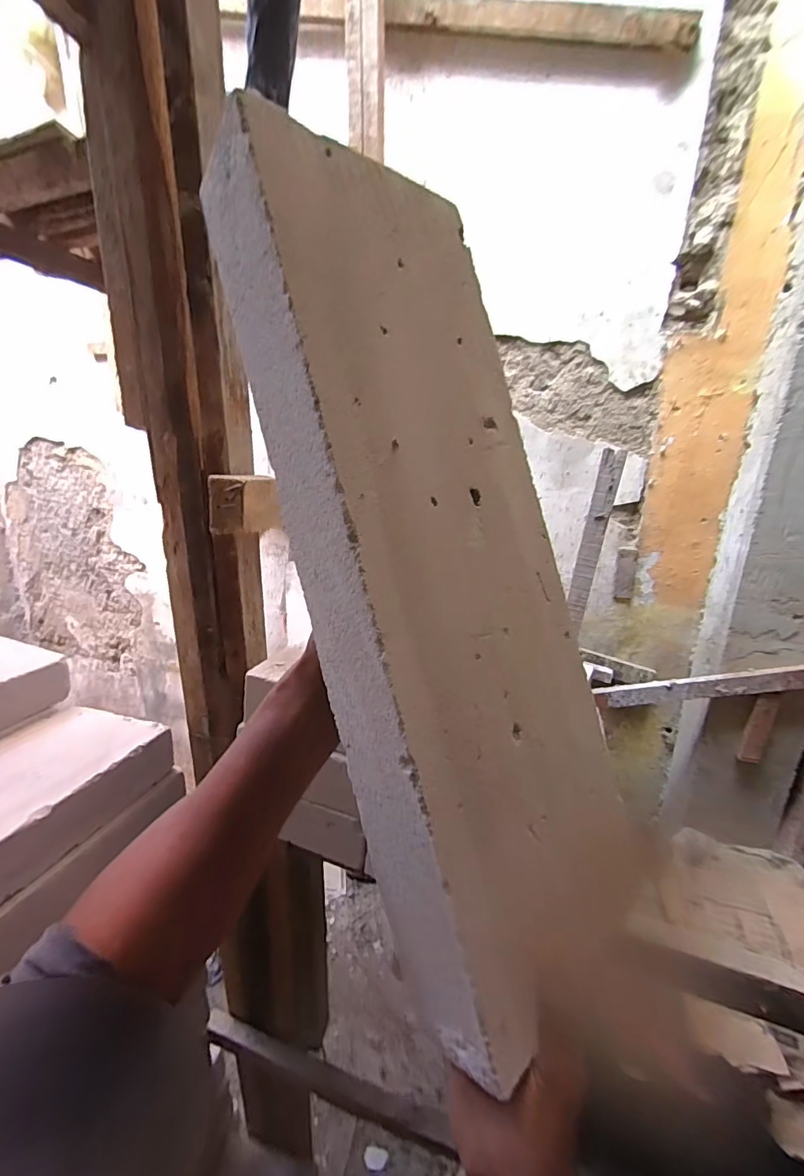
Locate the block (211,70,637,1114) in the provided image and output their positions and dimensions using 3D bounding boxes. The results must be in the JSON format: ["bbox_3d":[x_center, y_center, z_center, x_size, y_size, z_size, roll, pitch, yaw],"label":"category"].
[{"bbox_3d":[0.027,-0.017,0.331,0.194,0.564,0.067,-14,-2,-40],"label":"block"}]

